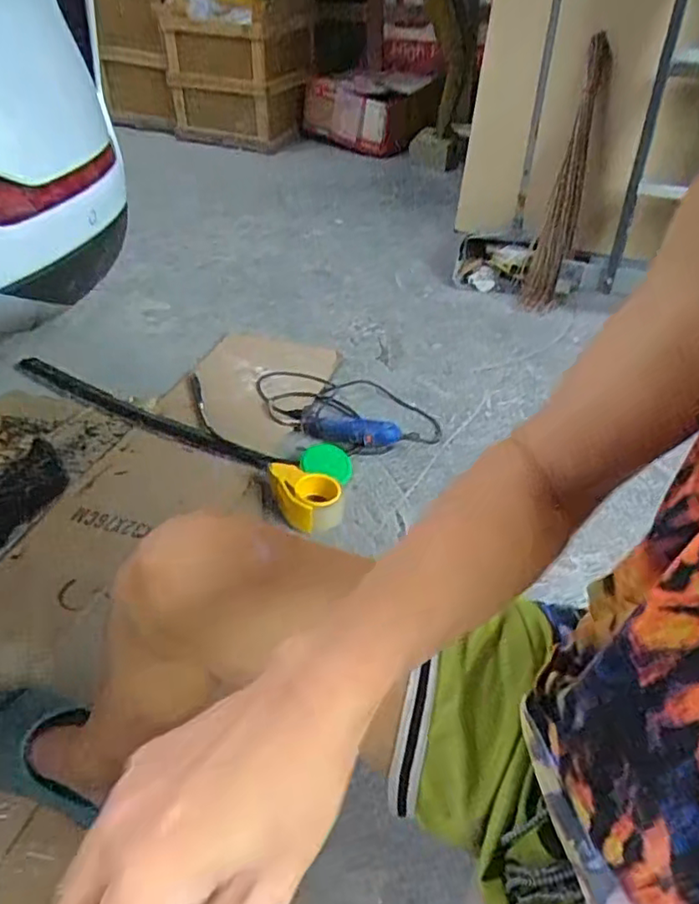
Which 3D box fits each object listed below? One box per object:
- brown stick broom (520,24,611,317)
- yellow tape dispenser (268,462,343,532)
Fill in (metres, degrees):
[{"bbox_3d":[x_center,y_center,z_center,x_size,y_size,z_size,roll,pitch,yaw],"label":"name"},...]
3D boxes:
[{"bbox_3d":[0.578,-0.711,1.643,0.089,0.677,0.107,15,16,16],"label":"brown stick broom"},{"bbox_3d":[-0.073,0.075,1.080,0.119,0.062,0.118,-5,41,-8],"label":"yellow tape dispenser"}]

